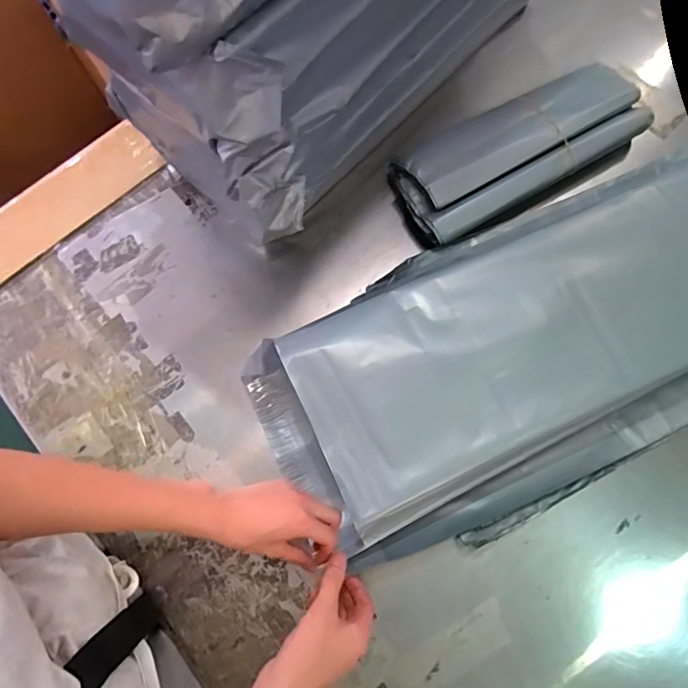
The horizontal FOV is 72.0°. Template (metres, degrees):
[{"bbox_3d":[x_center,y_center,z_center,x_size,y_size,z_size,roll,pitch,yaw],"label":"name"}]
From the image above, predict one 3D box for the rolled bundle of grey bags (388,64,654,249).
[{"bbox_3d":[0.250,-0.278,0.683,0.368,0.060,0.156,-26,75,-6],"label":"rolled bundle of grey bags"}]

